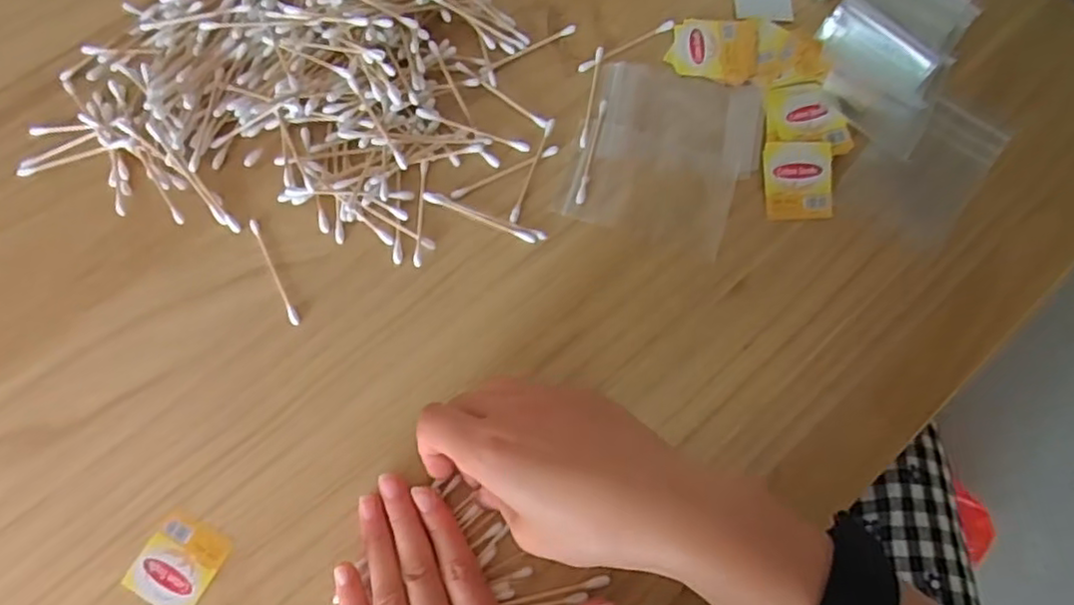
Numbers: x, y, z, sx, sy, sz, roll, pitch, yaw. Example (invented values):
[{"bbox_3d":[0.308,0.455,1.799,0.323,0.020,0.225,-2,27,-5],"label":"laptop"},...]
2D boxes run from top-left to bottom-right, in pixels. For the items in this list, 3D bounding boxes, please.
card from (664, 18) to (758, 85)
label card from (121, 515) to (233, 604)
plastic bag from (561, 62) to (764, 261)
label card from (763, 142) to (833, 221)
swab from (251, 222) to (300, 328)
[{"bbox_3d":[0.115,-0.164,0.443,0.055,0.004,0.048,6,71,7],"label":"card"},{"bbox_3d":[-0.181,0.132,0.342,0.039,0.004,0.043,25,73,6],"label":"label card"},{"bbox_3d":[0.081,-0.094,0.418,0.099,0.009,0.118,18,72,4],"label":"plastic bag"},{"bbox_3d":[0.160,-0.075,0.414,0.042,0.005,0.048,0,72,-2],"label":"label card"},{"bbox_3d":[-0.150,-0.018,0.389,0.005,0.004,0.070,-26,75,-10],"label":"swab"}]

